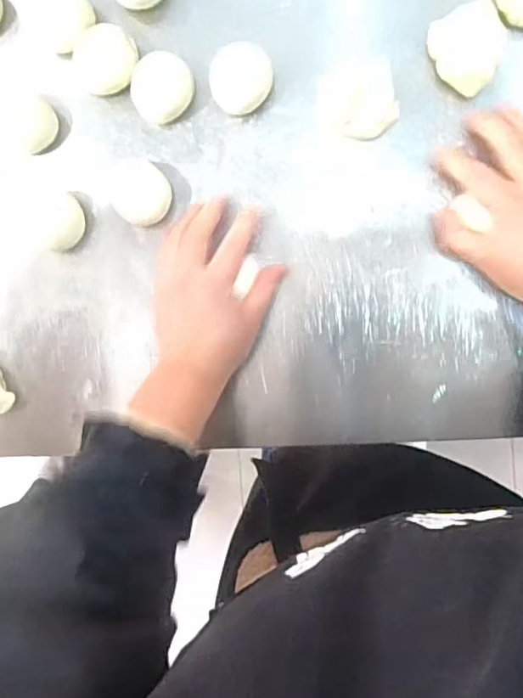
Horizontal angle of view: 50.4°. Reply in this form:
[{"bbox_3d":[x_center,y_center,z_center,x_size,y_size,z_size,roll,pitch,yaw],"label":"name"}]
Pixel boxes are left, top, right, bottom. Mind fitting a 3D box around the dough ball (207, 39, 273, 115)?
[{"bbox_3d":[-0.017,-0.216,0.450,0.049,0.029,0.050,0,92,8],"label":"dough ball"}]

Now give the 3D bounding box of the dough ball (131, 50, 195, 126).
[{"bbox_3d":[-0.081,-0.213,0.455,0.044,0.030,0.051,44,97,4],"label":"dough ball"}]

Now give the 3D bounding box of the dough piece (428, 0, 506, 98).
[{"bbox_3d":[0.159,-0.229,0.427,0.052,0.017,0.060,-25,89,8],"label":"dough piece"}]

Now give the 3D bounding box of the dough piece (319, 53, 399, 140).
[{"bbox_3d":[0.077,-0.198,0.442,0.058,0.022,0.067,-10,91,8],"label":"dough piece"}]

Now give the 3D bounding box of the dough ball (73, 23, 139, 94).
[{"bbox_3d":[-0.129,-0.239,0.461,0.054,0.022,0.047,-45,86,7],"label":"dough ball"}]

